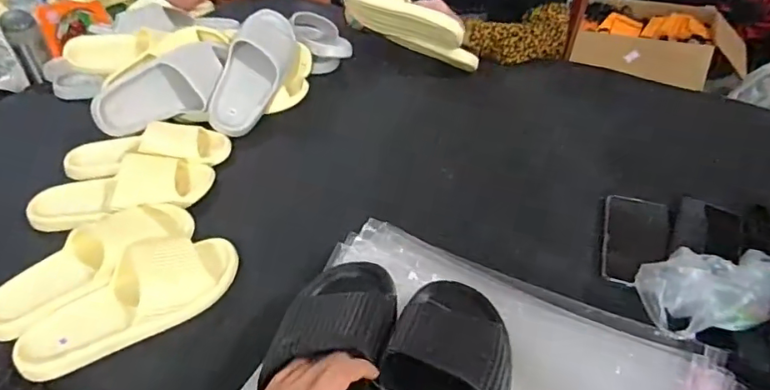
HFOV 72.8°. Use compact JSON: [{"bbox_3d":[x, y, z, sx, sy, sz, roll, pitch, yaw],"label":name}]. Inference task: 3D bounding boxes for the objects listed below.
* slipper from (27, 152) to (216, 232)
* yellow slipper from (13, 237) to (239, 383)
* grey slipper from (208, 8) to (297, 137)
[{"bbox_3d":[-0.380,-0.006,0.752,0.246,0.055,0.107,-6,40,-3],"label":"slipper"},{"bbox_3d":[-0.286,0.114,0.592,0.246,0.061,0.091,-25,45,-24],"label":"yellow slipper"},{"bbox_3d":[-0.229,-0.220,0.923,0.094,0.088,0.265,11,67,16],"label":"grey slipper"}]

